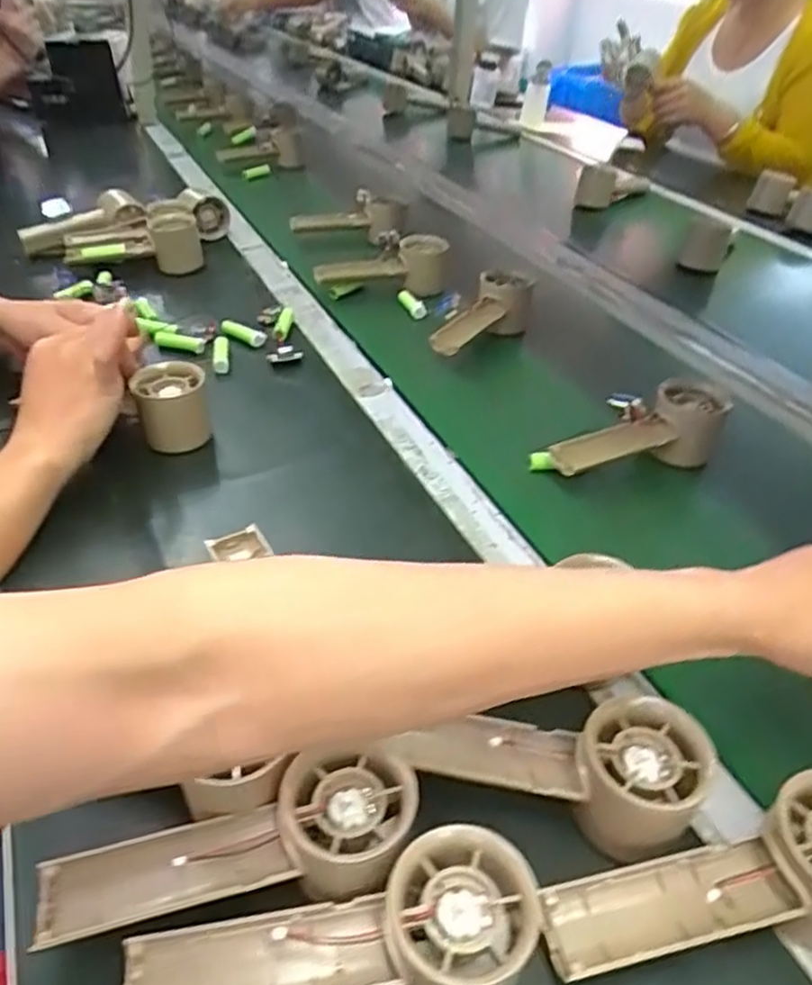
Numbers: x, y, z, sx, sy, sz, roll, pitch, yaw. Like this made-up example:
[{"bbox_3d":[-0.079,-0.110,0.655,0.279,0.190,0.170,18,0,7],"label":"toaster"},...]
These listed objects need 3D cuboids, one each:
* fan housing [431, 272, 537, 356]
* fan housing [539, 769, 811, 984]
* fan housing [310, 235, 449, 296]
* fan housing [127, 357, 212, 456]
[{"bbox_3d":[0.079,-0.170,0.738,0.060,0.067,0.147,19,43,21],"label":"fan housing"},{"bbox_3d":[0.136,0.168,0.294,0.155,0.049,0.056,-12,41,-15],"label":"fan housing"},{"bbox_3d":[-0.021,-0.262,0.836,0.159,0.074,0.056,-17,43,-20],"label":"fan housing"},{"bbox_3d":[-0.192,-0.072,0.581,0.056,0.053,0.053,-12,41,-15],"label":"fan housing"}]

